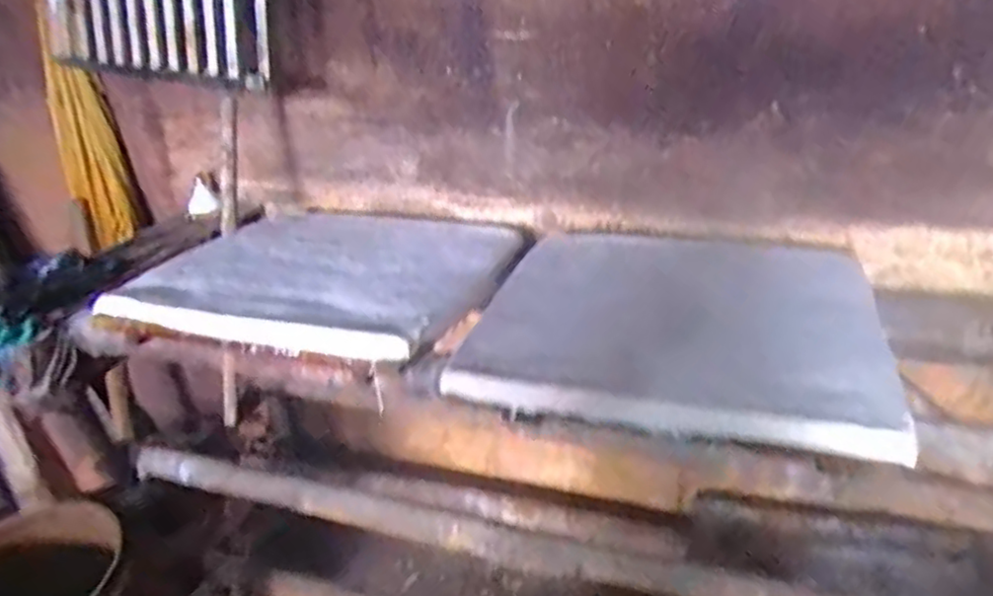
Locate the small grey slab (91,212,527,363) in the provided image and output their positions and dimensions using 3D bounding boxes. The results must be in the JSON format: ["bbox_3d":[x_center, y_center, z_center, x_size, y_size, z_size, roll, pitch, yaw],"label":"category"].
[{"bbox_3d":[-0.276,-0.039,1.141,0.517,0.053,0.497,7,31,18],"label":"small grey slab"}]

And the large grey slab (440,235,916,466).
[{"bbox_3d":[0.247,0.029,0.985,0.525,0.056,0.469,5,31,15],"label":"large grey slab"}]

